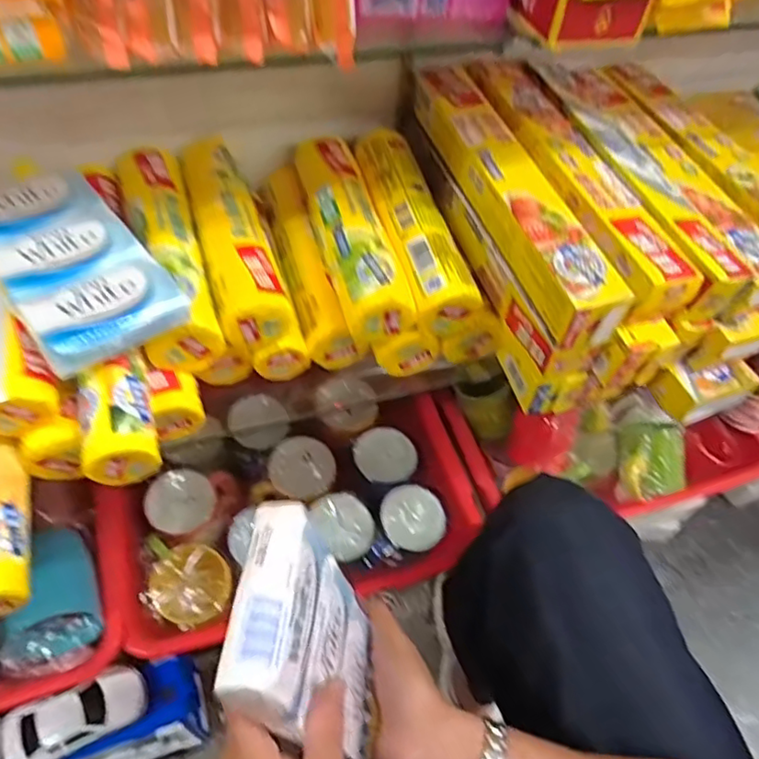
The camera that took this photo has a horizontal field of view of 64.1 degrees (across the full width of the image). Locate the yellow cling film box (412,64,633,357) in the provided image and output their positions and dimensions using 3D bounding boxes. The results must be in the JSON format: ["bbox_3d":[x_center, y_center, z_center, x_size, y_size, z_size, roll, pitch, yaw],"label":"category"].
[{"bbox_3d":[0.109,-0.159,0.509,0.057,0.049,0.307,-13,55,-15],"label":"yellow cling film box"}]

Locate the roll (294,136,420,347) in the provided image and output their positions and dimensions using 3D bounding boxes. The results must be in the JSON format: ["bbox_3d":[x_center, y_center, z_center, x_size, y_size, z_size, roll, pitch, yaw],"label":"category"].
[{"bbox_3d":[-0.025,-0.129,0.530,0.056,0.049,0.216,-10,55,-13],"label":"roll"}]

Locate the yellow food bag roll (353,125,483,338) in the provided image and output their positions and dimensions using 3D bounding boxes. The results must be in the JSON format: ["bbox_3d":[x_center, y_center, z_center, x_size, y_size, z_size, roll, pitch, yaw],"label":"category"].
[{"bbox_3d":[0.026,-0.137,0.537,0.049,0.055,0.219,-11,55,-14],"label":"yellow food bag roll"}]

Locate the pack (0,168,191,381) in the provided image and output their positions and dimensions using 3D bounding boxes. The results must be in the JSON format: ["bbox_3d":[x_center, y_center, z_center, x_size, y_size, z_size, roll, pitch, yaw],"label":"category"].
[{"bbox_3d":[-0.217,-0.085,0.425,0.093,0.028,0.168,-32,62,-26],"label":"pack"}]

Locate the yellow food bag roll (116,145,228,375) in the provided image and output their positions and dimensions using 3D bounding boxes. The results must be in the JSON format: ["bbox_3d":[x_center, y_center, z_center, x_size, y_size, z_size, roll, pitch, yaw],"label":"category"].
[{"bbox_3d":[-0.177,-0.108,0.507,0.052,0.055,0.220,-13,56,-15],"label":"yellow food bag roll"}]

